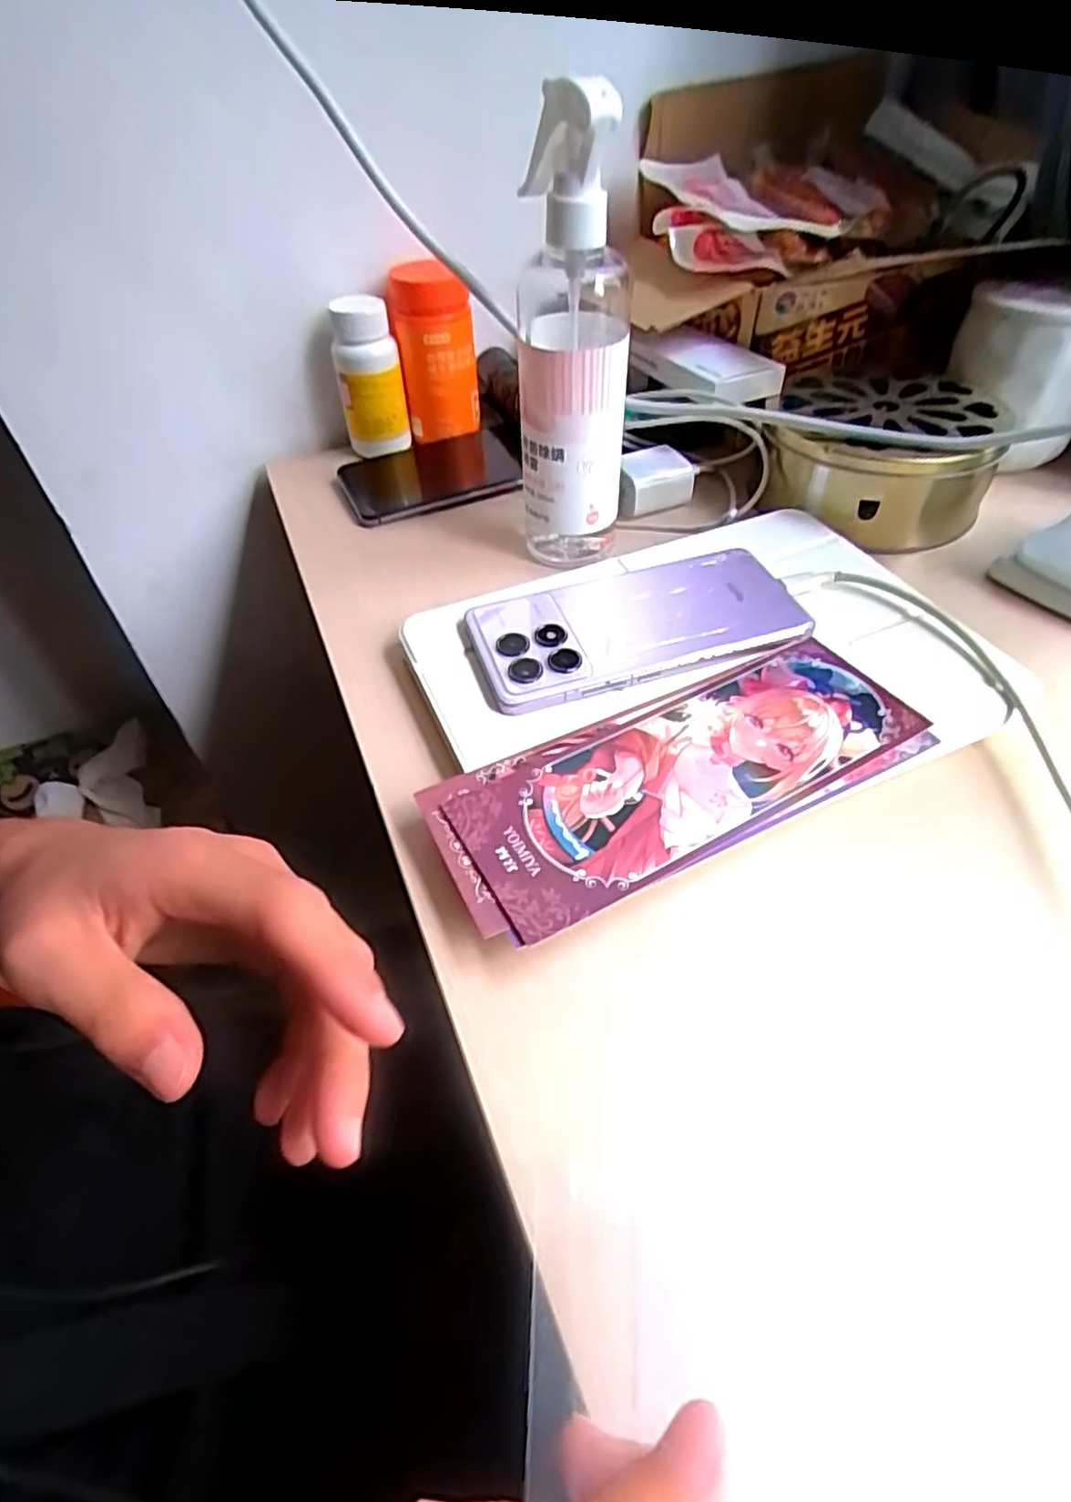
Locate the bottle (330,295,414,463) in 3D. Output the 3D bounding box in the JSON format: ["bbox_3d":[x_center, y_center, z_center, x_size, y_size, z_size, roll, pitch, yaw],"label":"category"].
[{"bbox_3d":[-0.114,-0.254,0.480,0.045,0.090,0.054,-8,51,-5],"label":"bottle"}]

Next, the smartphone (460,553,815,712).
[{"bbox_3d":[0.047,-0.064,0.334,0.154,0.010,0.075,-15,48,-12],"label":"smartphone"}]

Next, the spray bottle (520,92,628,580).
[{"bbox_3d":[0.020,-0.199,0.356,0.055,0.202,0.087,-2,47,1],"label":"spray bottle"}]

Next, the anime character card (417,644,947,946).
[{"bbox_3d":[0.059,0.008,0.280,0.198,0.005,0.077,-22,50,-16],"label":"anime character card"}]

